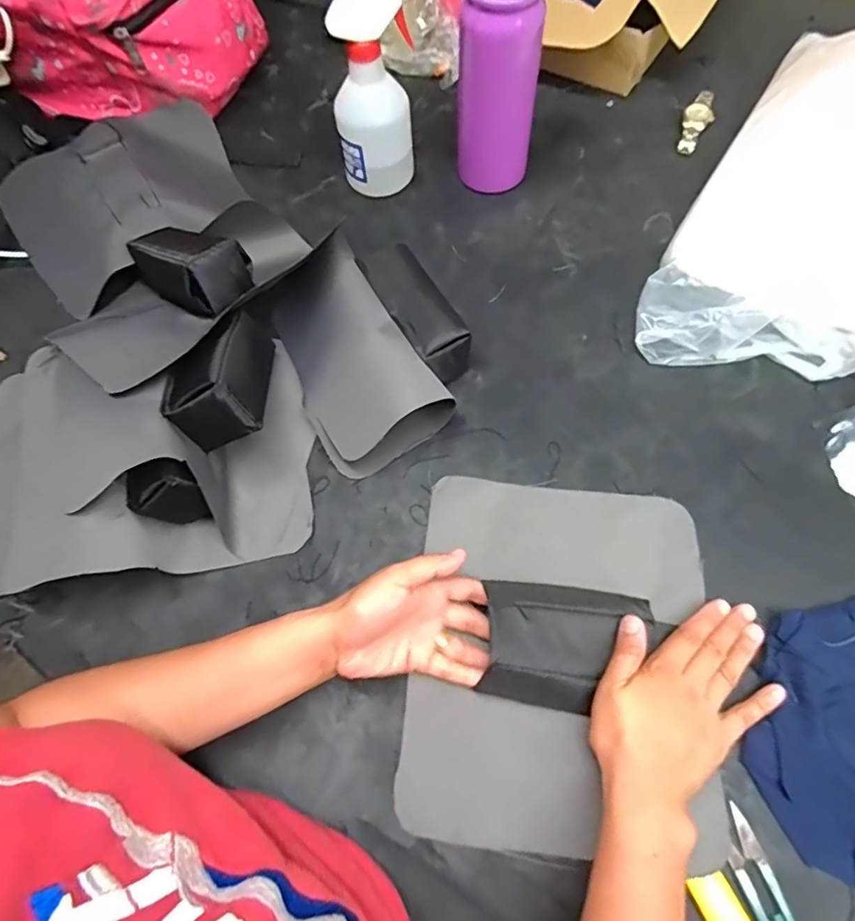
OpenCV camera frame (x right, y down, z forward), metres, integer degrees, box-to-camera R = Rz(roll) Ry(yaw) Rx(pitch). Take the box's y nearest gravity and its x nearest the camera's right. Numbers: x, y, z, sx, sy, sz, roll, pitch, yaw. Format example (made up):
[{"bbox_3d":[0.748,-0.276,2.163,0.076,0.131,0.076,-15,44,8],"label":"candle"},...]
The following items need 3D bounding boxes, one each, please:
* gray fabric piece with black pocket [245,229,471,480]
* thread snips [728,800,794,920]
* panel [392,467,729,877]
[{"bbox_3d":[-0.061,-0.114,0.517,0.155,0.060,0.228,-29,67,-11],"label":"gray fabric piece with black pocket"},{"bbox_3d":[0.216,0.281,0.348,0.024,0.010,0.100,-16,65,-5],"label":"thread snips"},{"bbox_3d":[0.104,0.139,0.411,0.221,0.033,0.262,4,65,4],"label":"panel"}]

